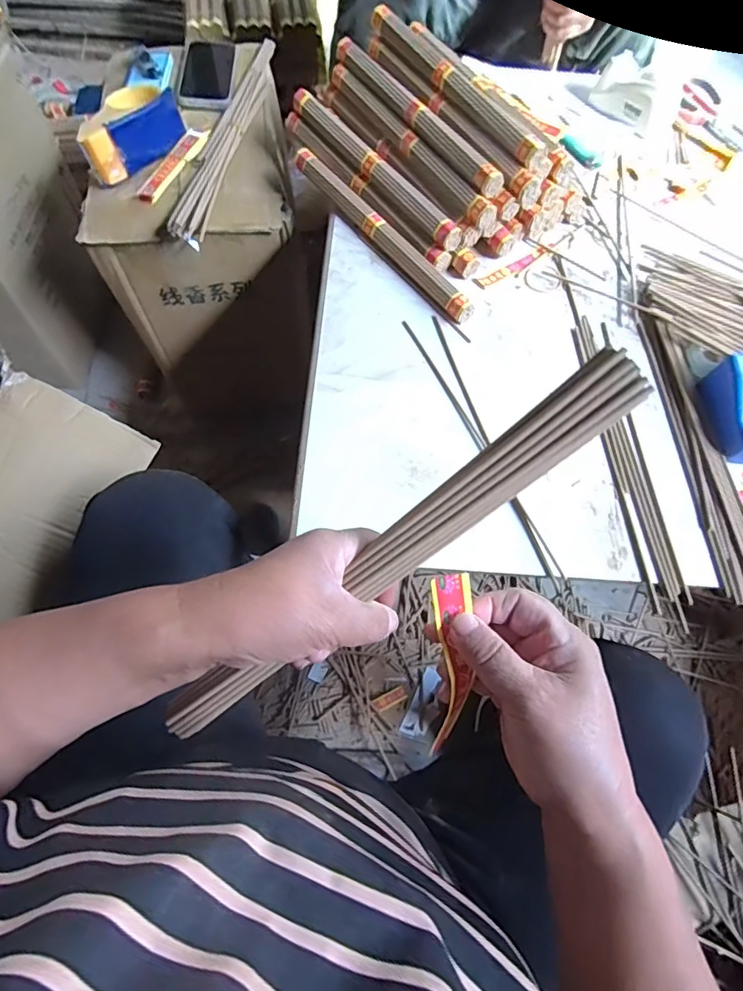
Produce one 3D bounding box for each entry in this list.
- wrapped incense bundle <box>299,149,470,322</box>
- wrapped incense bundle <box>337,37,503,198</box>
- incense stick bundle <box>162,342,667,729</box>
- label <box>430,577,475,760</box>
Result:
[{"bbox_3d":[0.010,-0.315,0.584,0.031,0.023,0.309,-35,72,-15],"label":"wrapped incense bundle"},{"bbox_3d":[0.051,-0.449,0.581,0.029,0.025,0.304,-30,71,-14],"label":"wrapped incense bundle"},{"bbox_3d":[0.001,0.040,0.262,0.312,0.019,0.026,-41,71,16],"label":"incense stick bundle"},{"bbox_3d":[0.043,0.089,0.264,0.021,0.007,0.094,-1,91,-2],"label":"label"}]

